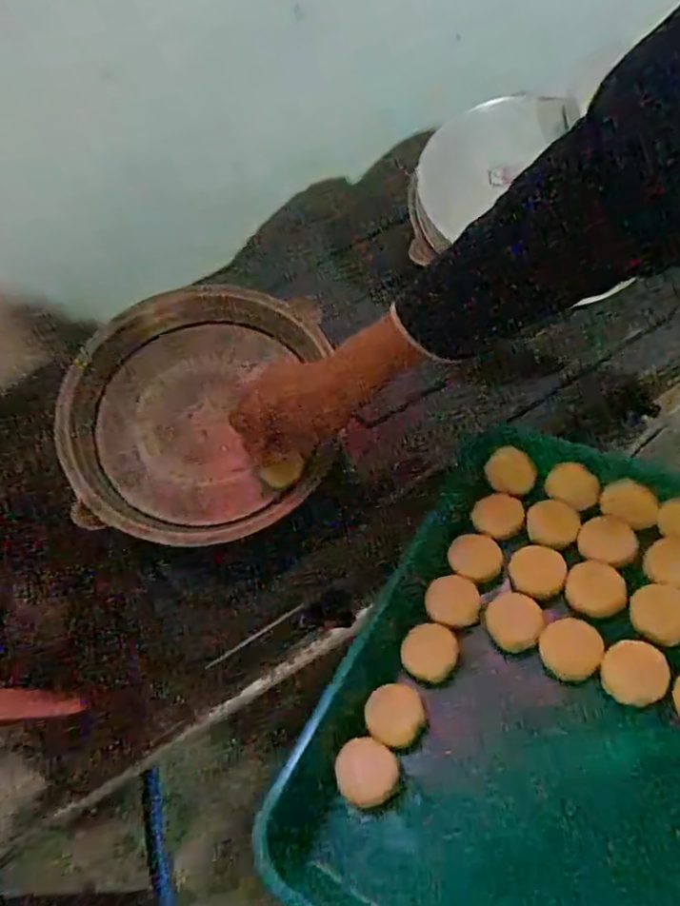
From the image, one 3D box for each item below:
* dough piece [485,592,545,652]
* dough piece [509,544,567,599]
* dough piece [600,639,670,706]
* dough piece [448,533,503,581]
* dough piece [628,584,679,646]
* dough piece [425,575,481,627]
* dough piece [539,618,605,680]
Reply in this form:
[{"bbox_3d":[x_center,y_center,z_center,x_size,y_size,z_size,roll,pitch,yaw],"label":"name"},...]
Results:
[{"bbox_3d":[0.124,0.121,0.441,0.038,0.016,0.038,-8,56,13],"label":"dough piece"},{"bbox_3d":[0.146,0.088,0.456,0.039,0.016,0.038,21,65,31],"label":"dough piece"},{"bbox_3d":[0.187,0.139,0.392,0.039,0.006,0.039,-12,54,17],"label":"dough piece"},{"bbox_3d":[0.104,0.081,0.475,0.040,0.015,0.040,-35,47,-5],"label":"dough piece"},{"bbox_3d":[0.214,0.106,0.410,0.040,0.004,0.042,-9,47,9],"label":"dough piece"},{"bbox_3d":[0.082,0.109,0.453,0.037,0.014,0.036,0,67,0],"label":"dough piece"},{"bbox_3d":[0.155,0.133,0.416,0.039,0.016,0.039,-10,53,13],"label":"dough piece"}]

